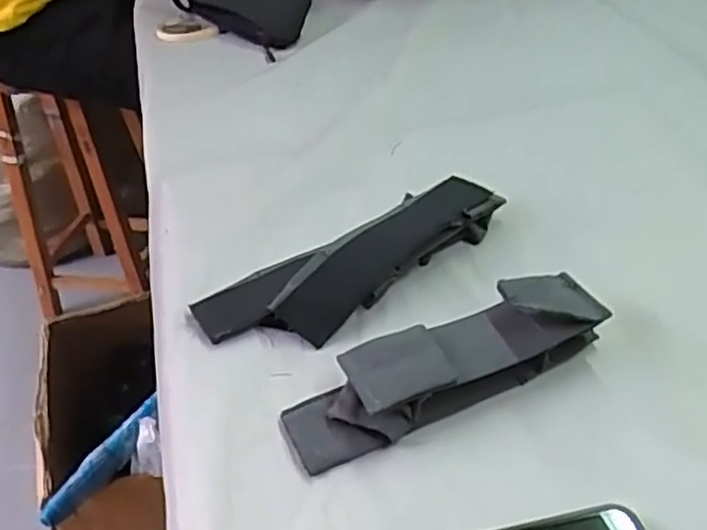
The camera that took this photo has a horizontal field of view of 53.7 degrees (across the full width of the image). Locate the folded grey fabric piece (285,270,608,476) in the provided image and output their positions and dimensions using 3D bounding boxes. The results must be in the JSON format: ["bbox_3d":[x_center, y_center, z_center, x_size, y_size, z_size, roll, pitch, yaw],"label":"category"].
[{"bbox_3d":[0.052,0.053,0.389,0.190,0.035,0.048,-19,39,-18],"label":"folded grey fabric piece"}]

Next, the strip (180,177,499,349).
[{"bbox_3d":[0.006,-0.004,0.474,0.223,0.031,0.073,-24,41,-24],"label":"strip"}]

